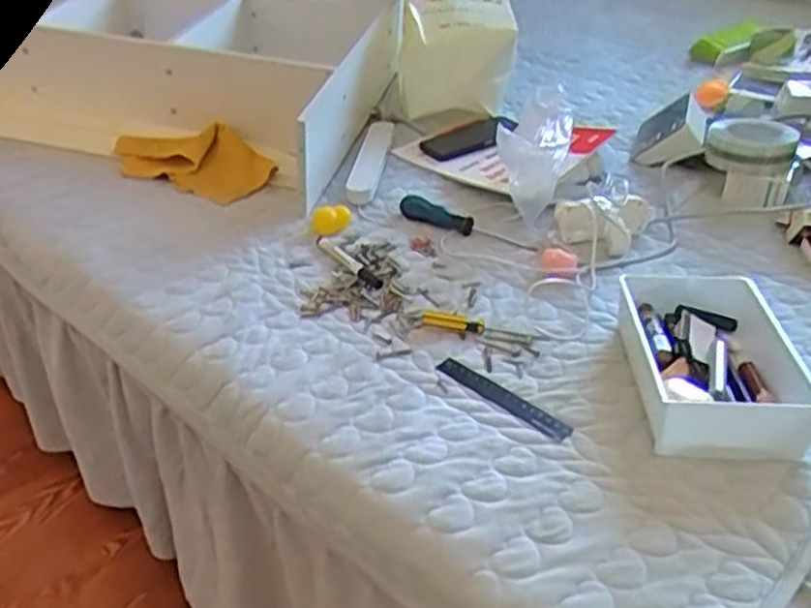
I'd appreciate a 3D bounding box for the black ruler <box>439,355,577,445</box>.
[{"bbox_3d":[0.094,0.094,0.774,0.157,0.004,0.024,28,51,35],"label":"black ruler"}]

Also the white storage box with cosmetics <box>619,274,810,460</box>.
[{"bbox_3d":[0.307,0.047,0.772,0.152,0.065,0.243,4,38,1],"label":"white storage box with cosmetics"}]

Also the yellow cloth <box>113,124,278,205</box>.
[{"bbox_3d":[-0.315,-0.213,1.147,0.244,0.039,0.137,16,40,16],"label":"yellow cloth"}]

